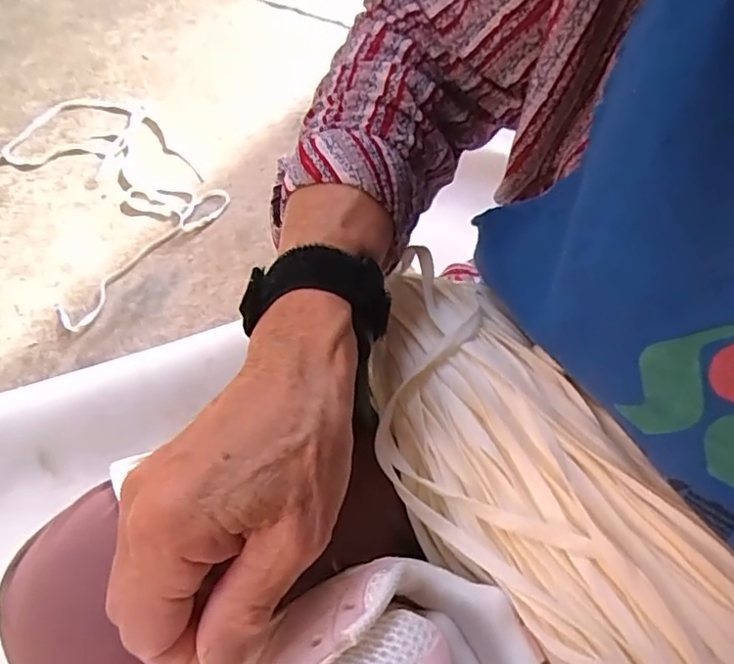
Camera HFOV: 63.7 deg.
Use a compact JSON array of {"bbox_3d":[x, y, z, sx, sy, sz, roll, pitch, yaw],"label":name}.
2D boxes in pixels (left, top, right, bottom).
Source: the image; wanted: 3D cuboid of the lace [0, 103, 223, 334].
[{"bbox_3d":[-0.461,-0.261,1.066,0.296,0.018,0.611,-26,55,-17],"label":"lace"}]

